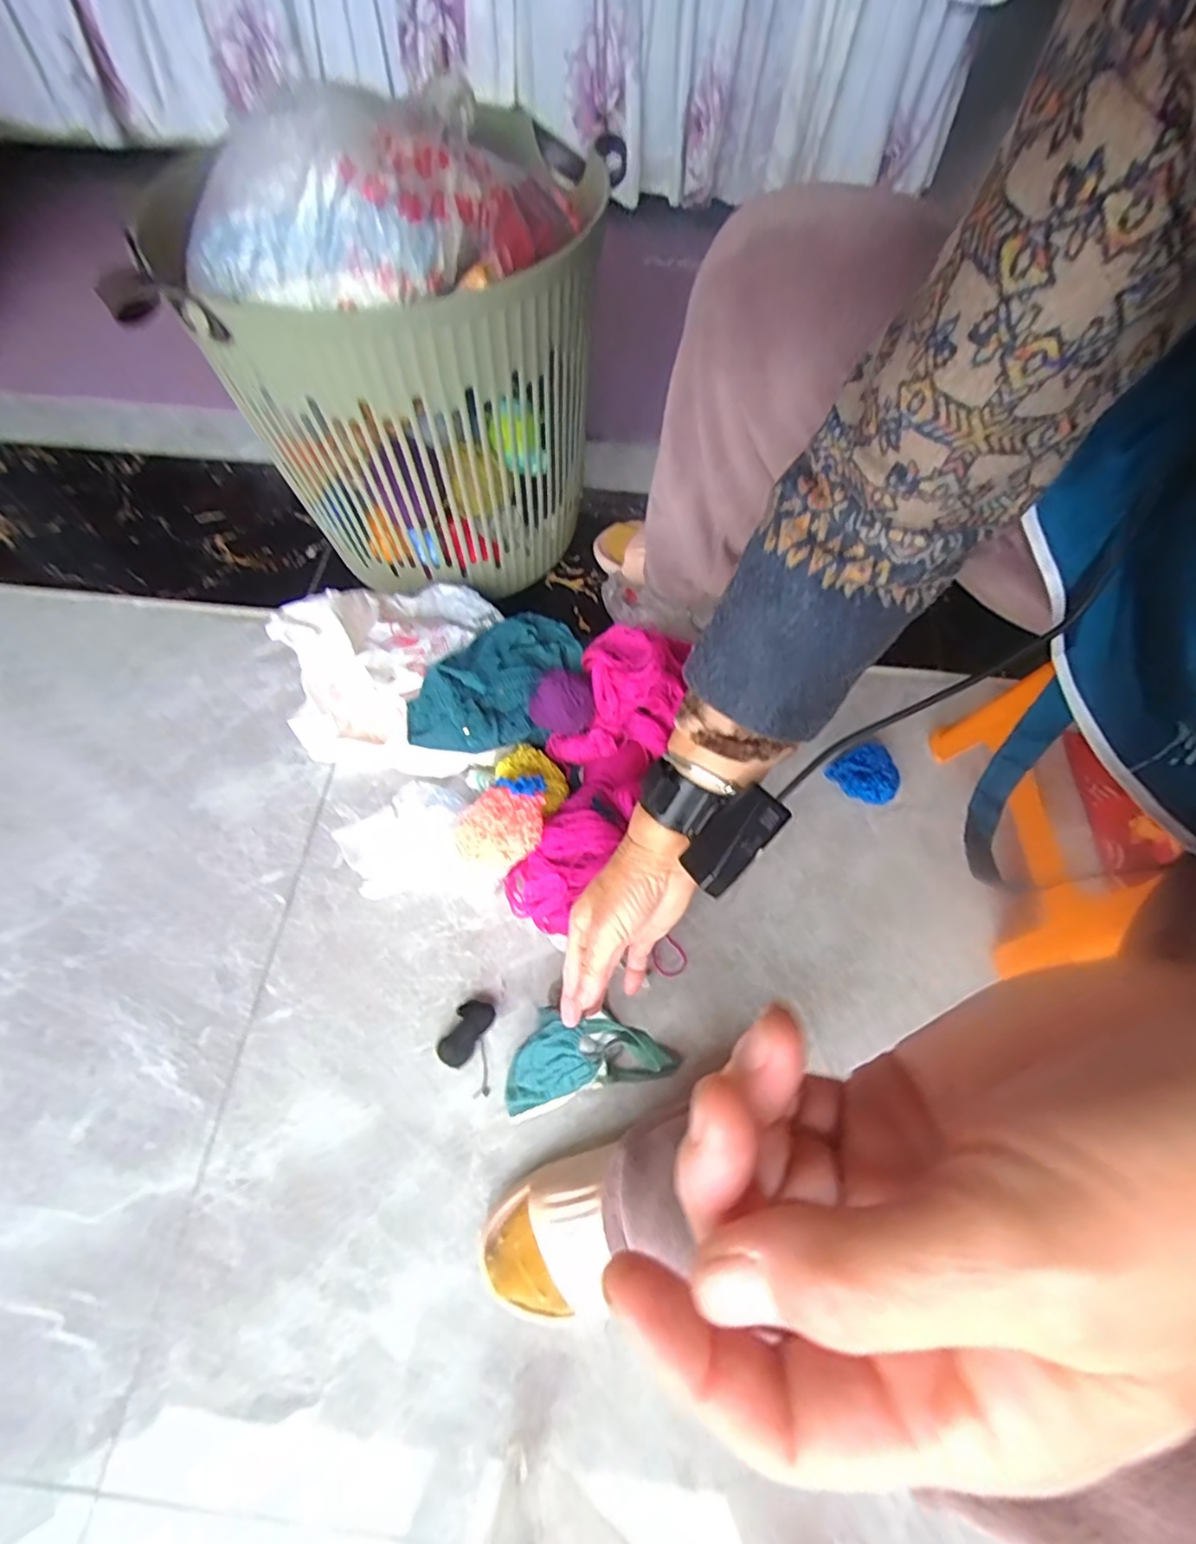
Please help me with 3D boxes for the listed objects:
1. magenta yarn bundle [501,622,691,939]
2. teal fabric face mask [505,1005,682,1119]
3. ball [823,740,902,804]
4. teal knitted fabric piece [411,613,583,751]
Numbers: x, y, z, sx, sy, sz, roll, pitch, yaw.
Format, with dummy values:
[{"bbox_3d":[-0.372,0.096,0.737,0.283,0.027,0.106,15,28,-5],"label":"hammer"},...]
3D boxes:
[{"bbox_3d":[-0.005,0.000,0.630,0.125,0.093,0.307,19,78,9],"label":"magenta yarn bundle"},{"bbox_3d":[-0.015,0.224,0.502,0.133,0.083,0.064,-14,65,-6],"label":"teal fabric face mask"},{"bbox_3d":[0.290,0.007,0.687,0.063,0.039,0.064,0,64,0],"label":"ball"},{"bbox_3d":[-0.098,-0.093,0.655,0.113,0.064,0.210,38,70,17],"label":"teal knitted fabric piece"}]

